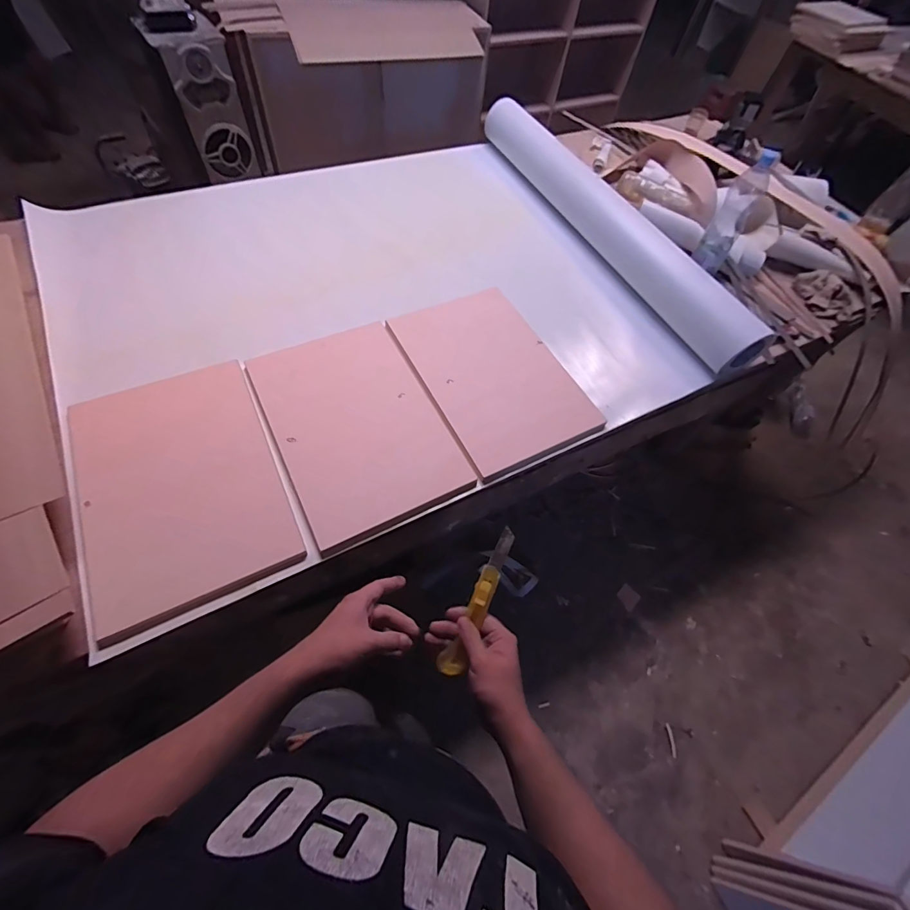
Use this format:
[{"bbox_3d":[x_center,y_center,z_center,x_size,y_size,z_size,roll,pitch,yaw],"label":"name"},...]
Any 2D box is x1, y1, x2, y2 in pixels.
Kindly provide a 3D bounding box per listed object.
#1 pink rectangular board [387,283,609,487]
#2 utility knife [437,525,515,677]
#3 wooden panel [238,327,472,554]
[{"bbox_3d":[0.090,-0.197,1.020,0.340,0.025,0.485,-24,69,-19],"label":"pink rectangular board"},{"bbox_3d":[0.031,0.190,0.544,0.031,0.013,0.199,24,89,13],"label":"utility knife"},{"bbox_3d":[-0.213,-0.072,0.920,0.341,0.024,0.490,-23,70,-19],"label":"wooden panel"}]

